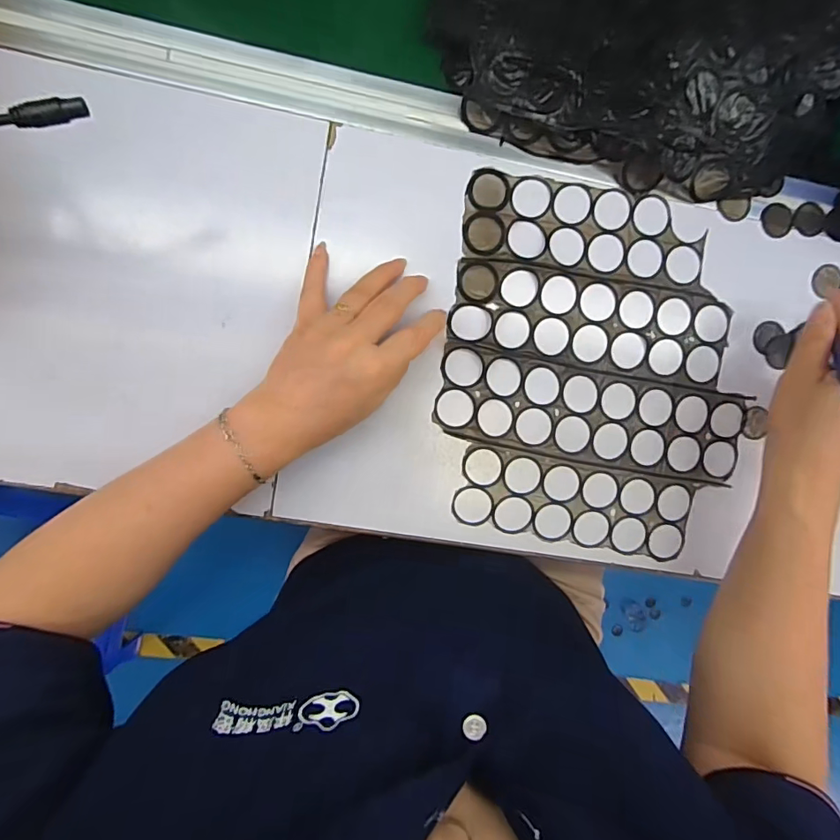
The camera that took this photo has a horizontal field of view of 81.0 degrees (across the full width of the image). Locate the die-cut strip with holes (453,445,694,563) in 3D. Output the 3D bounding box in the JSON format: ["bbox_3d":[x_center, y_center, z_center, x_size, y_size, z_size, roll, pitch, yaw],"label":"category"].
[{"bbox_3d":[0.129,0.069,0.405,0.198,0.004,0.067,12,93,-5],"label":"die-cut strip with holes"}]

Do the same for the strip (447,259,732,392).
[{"bbox_3d":[0.140,-0.078,0.394,0.229,0.004,0.070,10,93,-7],"label":"strip"}]

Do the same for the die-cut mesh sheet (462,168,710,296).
[{"bbox_3d":[0.133,-0.149,0.384,0.197,0.004,0.068,7,93,-5],"label":"die-cut mesh sheet"}]

